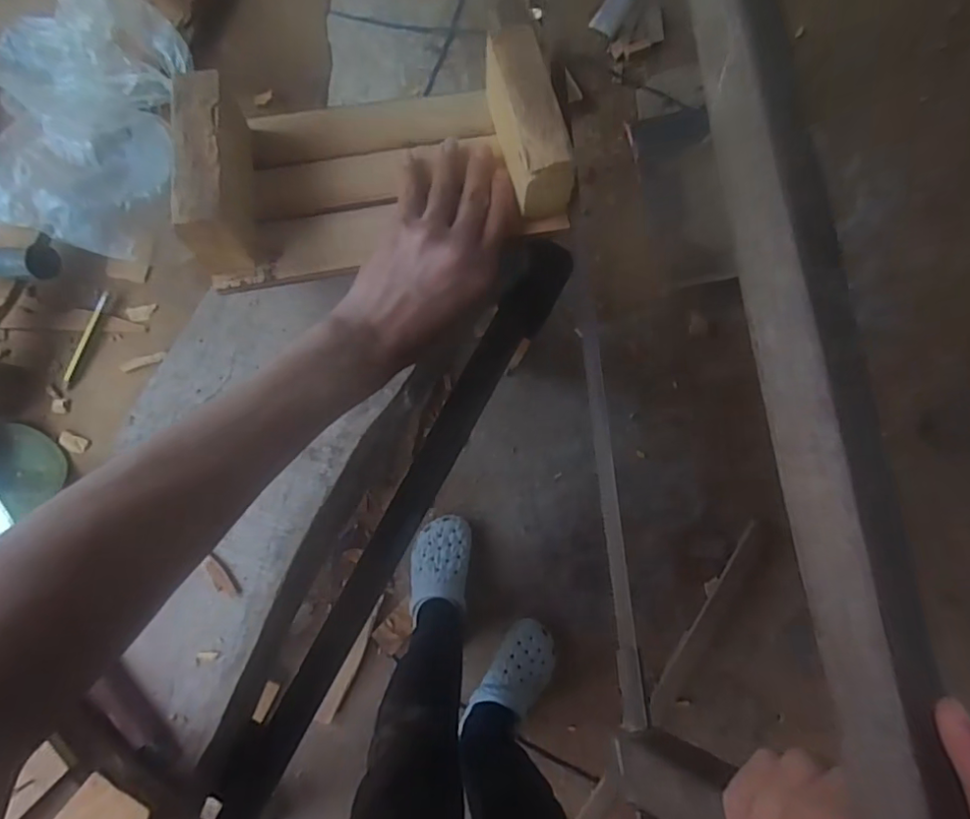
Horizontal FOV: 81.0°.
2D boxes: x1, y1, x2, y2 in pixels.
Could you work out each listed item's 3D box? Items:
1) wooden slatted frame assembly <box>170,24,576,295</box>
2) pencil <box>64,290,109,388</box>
[{"bbox_3d":[-0.077,-0.177,0.400,0.250,0.079,0.159,-9,71,-1],"label":"wooden slatted frame assembly"},{"bbox_3d":[-0.348,-0.061,0.495,0.008,0.009,0.090,27,93,1],"label":"pencil"}]

